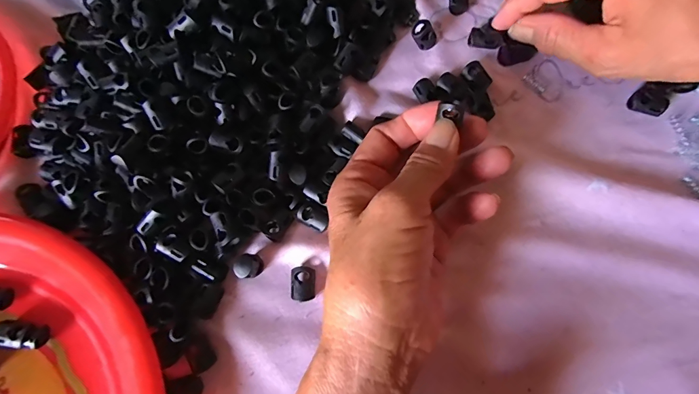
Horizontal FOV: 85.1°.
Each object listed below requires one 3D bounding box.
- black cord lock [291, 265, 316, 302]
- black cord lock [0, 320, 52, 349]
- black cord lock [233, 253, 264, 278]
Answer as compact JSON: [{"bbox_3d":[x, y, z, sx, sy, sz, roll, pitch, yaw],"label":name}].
[{"bbox_3d":[-0.027,0.051,0.226,0.013,0.008,0.020,-3,74,2],"label":"black cord lock"},{"bbox_3d":[-0.191,0.079,0.219,0.030,0.010,0.013,5,75,4],"label":"black cord lock"},{"bbox_3d":[-0.059,0.040,0.224,0.013,0.016,0.014,-1,74,3],"label":"black cord lock"}]

